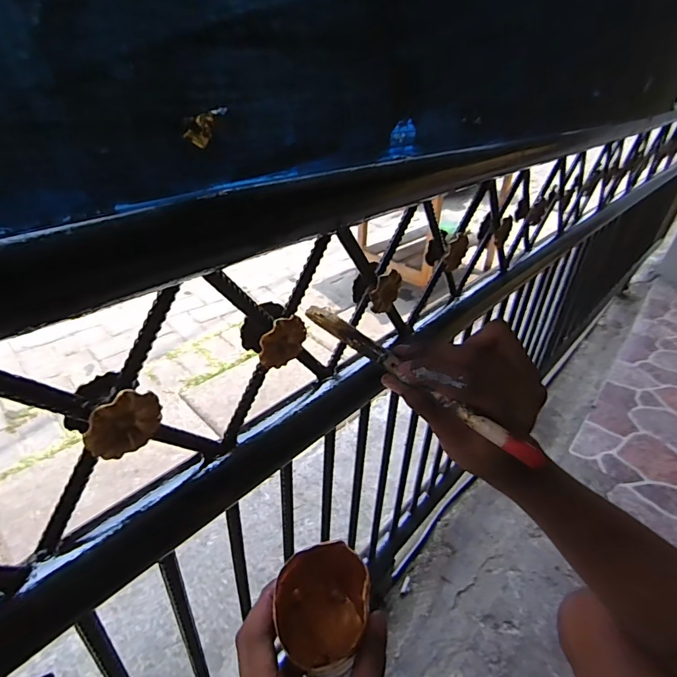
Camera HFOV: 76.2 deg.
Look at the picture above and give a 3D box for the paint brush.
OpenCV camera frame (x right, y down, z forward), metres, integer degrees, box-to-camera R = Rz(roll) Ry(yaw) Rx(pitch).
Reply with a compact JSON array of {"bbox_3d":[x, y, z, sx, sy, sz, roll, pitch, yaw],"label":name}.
[{"bbox_3d":[0.045,0.022,0.271,0.170,0.014,0.015,34,44,24],"label":"paint brush"}]

